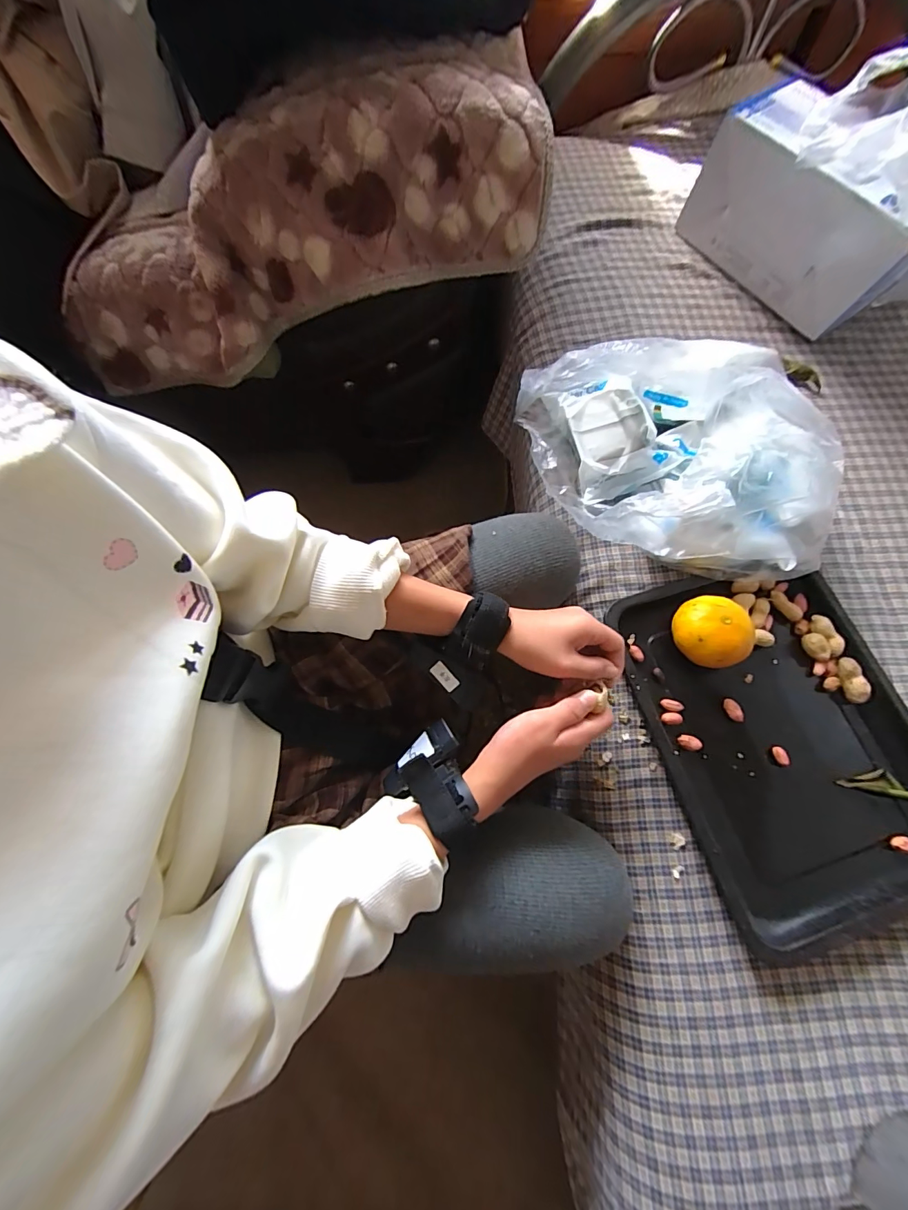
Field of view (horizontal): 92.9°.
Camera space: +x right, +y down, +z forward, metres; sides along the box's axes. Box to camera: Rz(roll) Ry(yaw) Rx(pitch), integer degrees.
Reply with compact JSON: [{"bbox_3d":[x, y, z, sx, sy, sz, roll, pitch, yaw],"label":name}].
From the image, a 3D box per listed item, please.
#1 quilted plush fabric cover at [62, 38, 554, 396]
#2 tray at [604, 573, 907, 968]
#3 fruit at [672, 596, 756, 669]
[{"bbox_3d":[-0.203,-0.442,0.507,0.607,0.161,0.223,-9,70,16],"label":"quilted plush fabric cover"},{"bbox_3d":[0.293,0.111,0.384,0.228,0.024,0.296,-17,72,-4],"label":"tray"},{"bbox_3d":[0.233,0.025,0.395,0.059,0.051,0.063,0,71,1],"label":"fruit"}]

